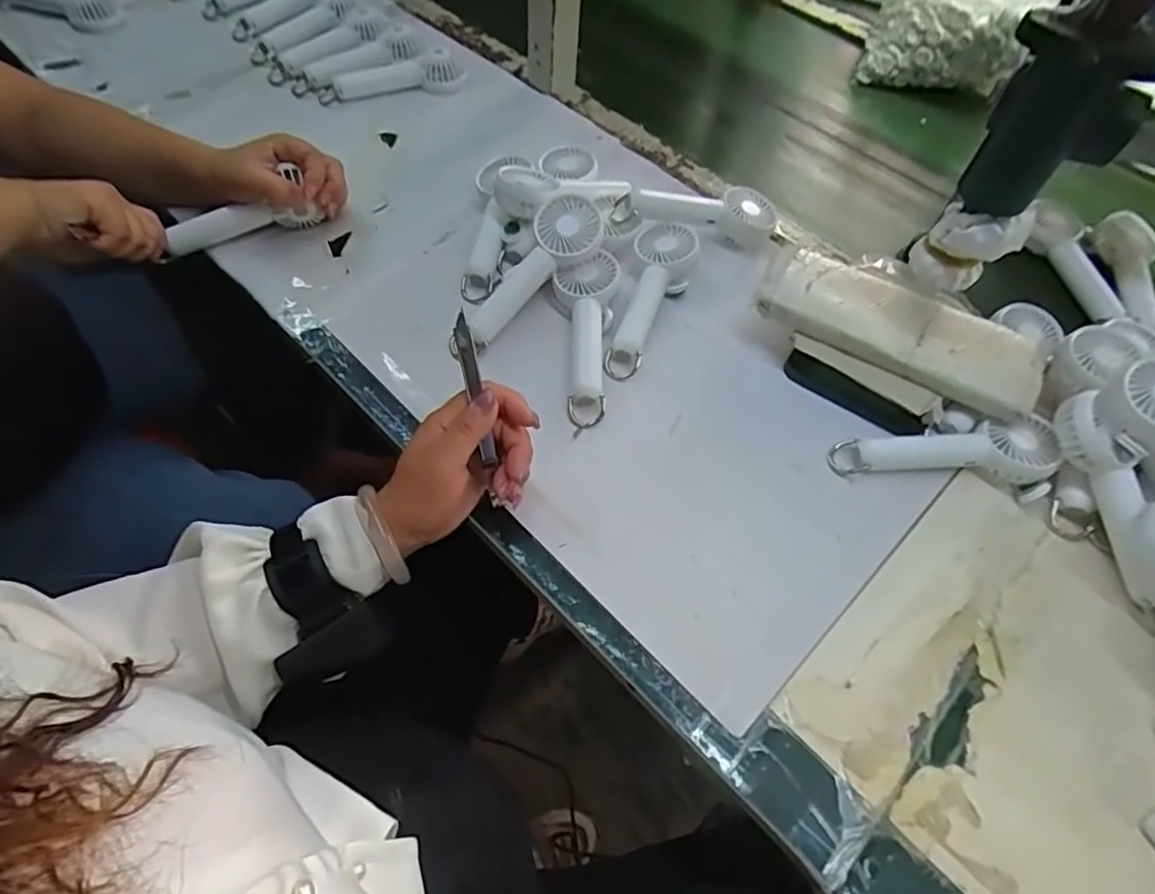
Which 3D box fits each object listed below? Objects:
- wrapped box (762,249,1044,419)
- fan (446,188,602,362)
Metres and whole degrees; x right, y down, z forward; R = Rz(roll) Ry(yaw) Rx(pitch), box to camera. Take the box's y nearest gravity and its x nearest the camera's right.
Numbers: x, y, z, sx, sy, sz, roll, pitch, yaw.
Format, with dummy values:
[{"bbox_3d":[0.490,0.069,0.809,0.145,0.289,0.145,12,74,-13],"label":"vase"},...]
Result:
[{"bbox_3d":[0.260,-0.097,0.504,0.203,0.024,0.082,30,60,14],"label":"wrapped box"},{"bbox_3d":[-0.045,-0.143,0.538,0.167,0.028,0.053,-47,68,4],"label":"fan"}]

